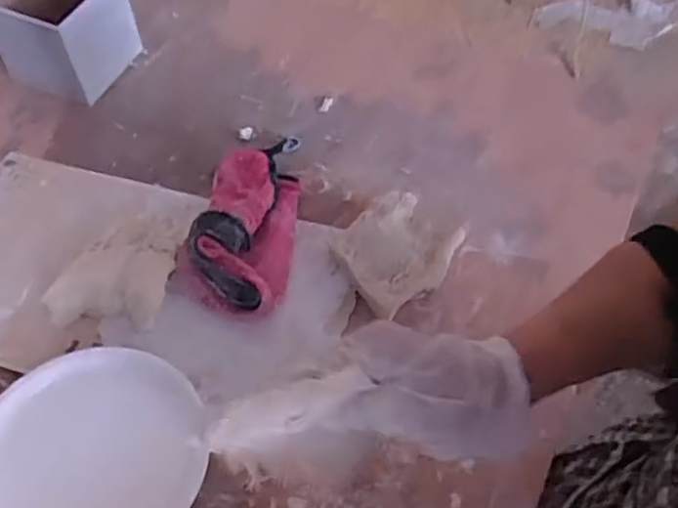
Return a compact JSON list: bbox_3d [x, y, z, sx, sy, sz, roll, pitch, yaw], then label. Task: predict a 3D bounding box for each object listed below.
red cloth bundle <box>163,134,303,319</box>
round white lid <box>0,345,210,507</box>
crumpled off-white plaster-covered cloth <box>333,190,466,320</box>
[{"bbox_3d":[-0.084,-0.043,0.674,0.099,0.046,0.222,9,55,6],"label":"red cloth bundle"},{"bbox_3d":[-0.184,0.148,0.506,0.165,0.012,0.163,0,54,0],"label":"round white lid"},{"bbox_3d":[0.057,-0.003,0.647,0.112,0.040,0.093,-31,60,-21],"label":"crumpled off-white plaster-covered cloth"}]

